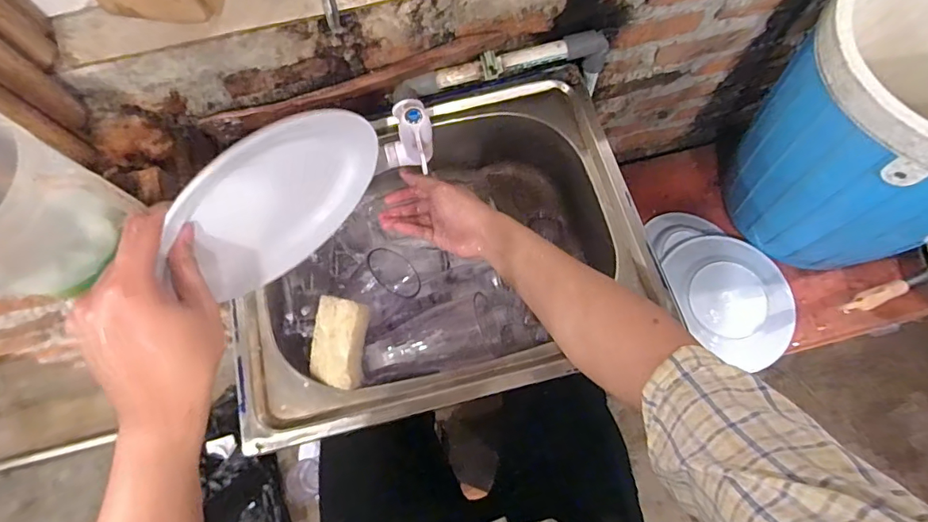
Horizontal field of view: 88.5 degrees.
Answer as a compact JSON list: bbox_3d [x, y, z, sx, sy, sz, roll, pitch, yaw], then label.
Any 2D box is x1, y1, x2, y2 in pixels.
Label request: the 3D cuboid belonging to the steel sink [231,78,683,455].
[{"bbox_3d":[-0.036,-0.006,0.634,0.485,0.159,0.372,-14,71,-3],"label":"steel sink"}]

